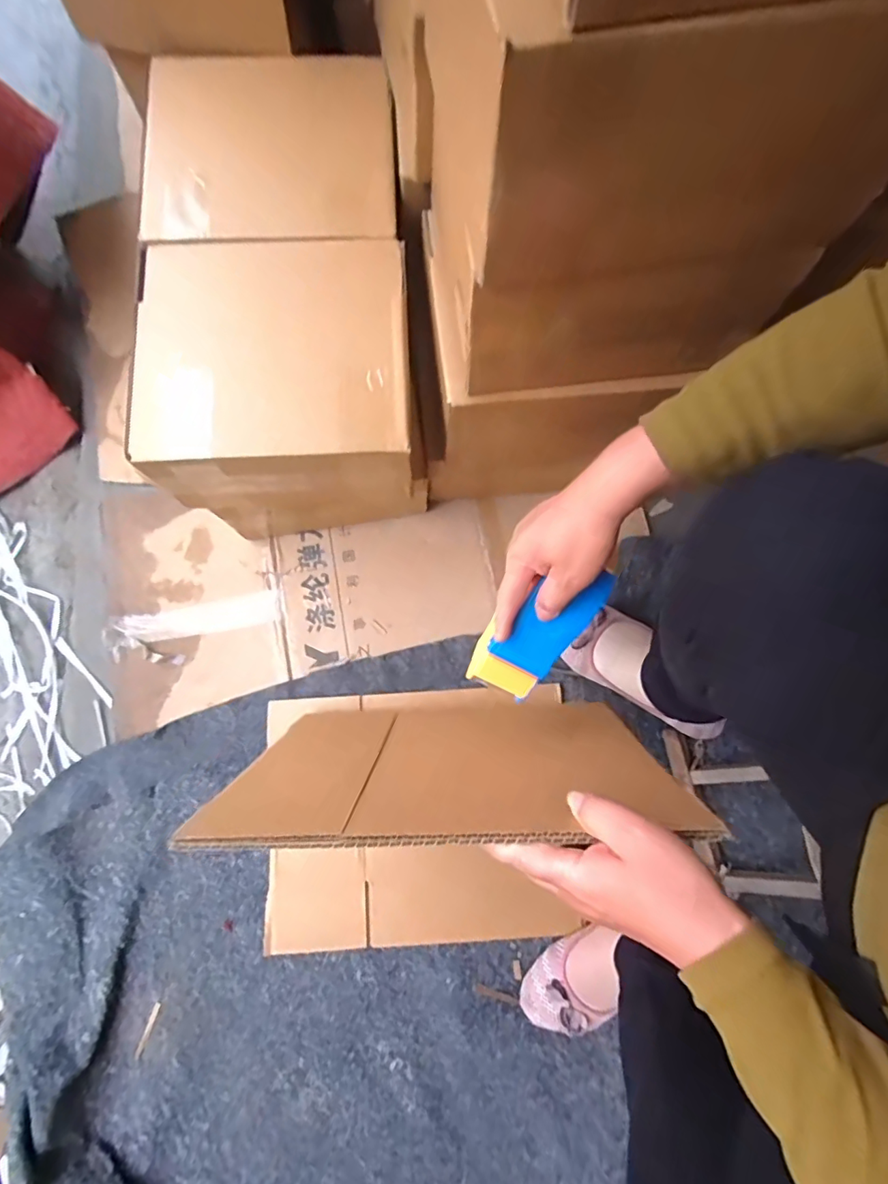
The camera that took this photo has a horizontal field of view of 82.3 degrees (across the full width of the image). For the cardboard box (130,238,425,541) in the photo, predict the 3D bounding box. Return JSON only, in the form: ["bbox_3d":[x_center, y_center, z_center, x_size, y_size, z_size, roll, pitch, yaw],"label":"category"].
[{"bbox_3d":[-0.179,-0.342,0.602,0.264,0.181,0.484,-5,78,0],"label":"cardboard box"}]

